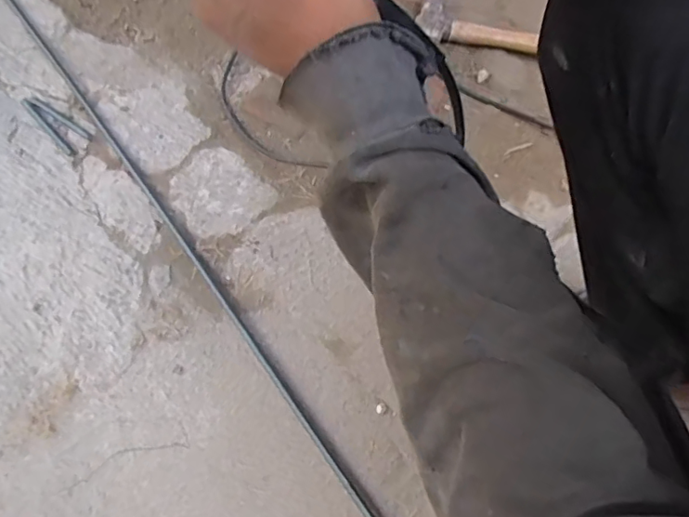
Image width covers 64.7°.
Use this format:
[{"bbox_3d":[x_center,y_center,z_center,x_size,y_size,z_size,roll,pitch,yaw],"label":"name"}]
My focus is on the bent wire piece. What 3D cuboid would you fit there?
[{"bbox_3d":[-0.369,-0.170,0.684,0.109,0.004,0.035,35,75,11],"label":"bent wire piece"}]

